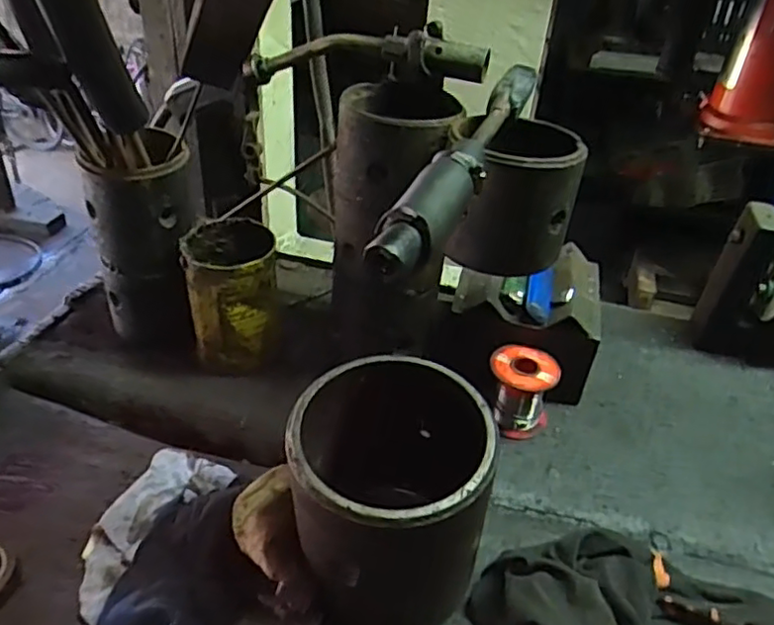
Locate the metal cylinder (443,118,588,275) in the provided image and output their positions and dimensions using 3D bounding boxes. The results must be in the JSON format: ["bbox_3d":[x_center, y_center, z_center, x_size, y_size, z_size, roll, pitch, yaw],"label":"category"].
[{"bbox_3d":[0.081,-0.079,0.417,0.084,0.086,0.072,4,35,-2],"label":"metal cylinder"}]

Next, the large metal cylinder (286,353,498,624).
[{"bbox_3d":[0.000,0.115,0.372,0.107,0.146,0.108,4,35,-2],"label":"large metal cylinder"}]

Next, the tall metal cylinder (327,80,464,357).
[{"bbox_3d":[0.003,-0.062,0.502,0.086,0.206,0.084,12,36,10],"label":"tall metal cylinder"}]

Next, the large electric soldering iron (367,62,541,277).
[{"bbox_3d":[0.052,-0.094,0.359,0.031,0.030,0.259,17,37,17],"label":"large electric soldering iron"}]

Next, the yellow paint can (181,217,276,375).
[{"bbox_3d":[-0.129,-0.012,0.531,0.066,0.109,0.075,-4,36,-13],"label":"yellow paint can"}]

